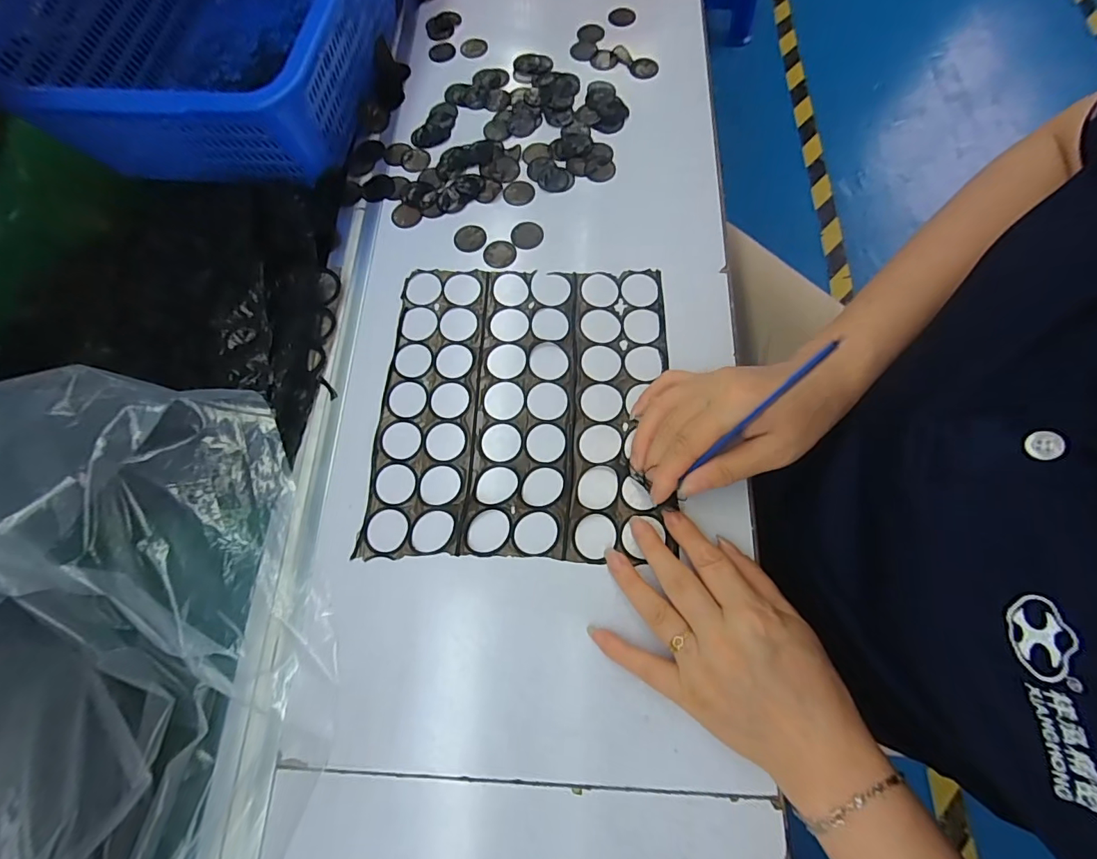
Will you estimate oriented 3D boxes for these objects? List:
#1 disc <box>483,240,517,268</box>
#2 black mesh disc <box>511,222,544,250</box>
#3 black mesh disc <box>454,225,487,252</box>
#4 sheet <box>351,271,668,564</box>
[{"bbox_3d":[-0.041,-0.150,0.407,0.027,0.004,0.027,-1,72,2],"label":"disc"},{"bbox_3d":[-0.018,-0.167,0.413,0.027,0.004,0.028,-1,72,2],"label":"black mesh disc"},{"bbox_3d":[-0.068,-0.166,0.415,0.027,0.004,0.026,-1,72,2],"label":"black mesh disc"},{"bbox_3d":[-0.021,-0.021,0.362,0.209,0.006,0.231,3,72,3],"label":"sheet"}]

